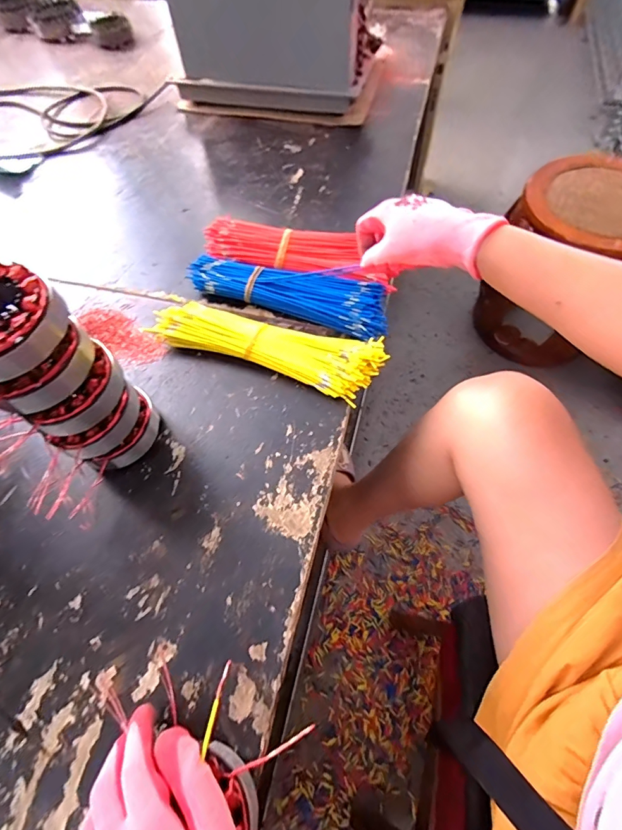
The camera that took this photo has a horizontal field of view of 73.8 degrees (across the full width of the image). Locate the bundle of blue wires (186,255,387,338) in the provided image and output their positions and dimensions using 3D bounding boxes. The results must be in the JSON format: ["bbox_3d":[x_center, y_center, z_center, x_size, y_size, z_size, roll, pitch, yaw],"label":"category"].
[{"bbox_3d":[-0.027,-0.159,0.518,0.251,0.027,0.076,16,63,12],"label":"bundle of blue wires"}]

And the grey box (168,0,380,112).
[{"bbox_3d":[-0.066,-0.615,0.670,0.327,0.203,0.090,9,62,8],"label":"grey box"}]

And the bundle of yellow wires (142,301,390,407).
[{"bbox_3d":[-0.051,-0.085,0.479,0.261,0.033,0.074,17,63,12],"label":"bundle of yellow wires"}]

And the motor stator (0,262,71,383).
[{"bbox_3d":[-0.226,-0.067,0.297,0.086,0.035,0.083,-41,67,-18],"label":"motor stator"}]

